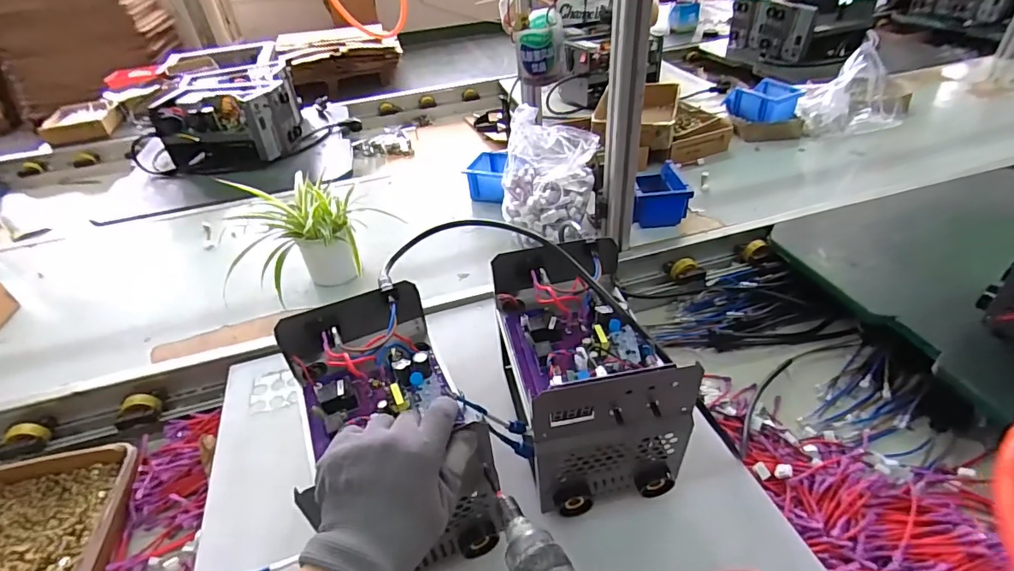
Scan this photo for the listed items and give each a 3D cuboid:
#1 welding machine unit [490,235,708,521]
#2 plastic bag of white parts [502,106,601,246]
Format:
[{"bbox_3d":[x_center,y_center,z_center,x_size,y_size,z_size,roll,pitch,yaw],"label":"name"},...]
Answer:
[{"bbox_3d":[0.080,0.084,0.527,0.152,0.148,0.227,-10,39,-6],"label":"welding machine unit"},{"bbox_3d":[0.070,-0.158,0.837,0.158,0.210,0.159,2,39,9],"label":"plastic bag of white parts"}]

